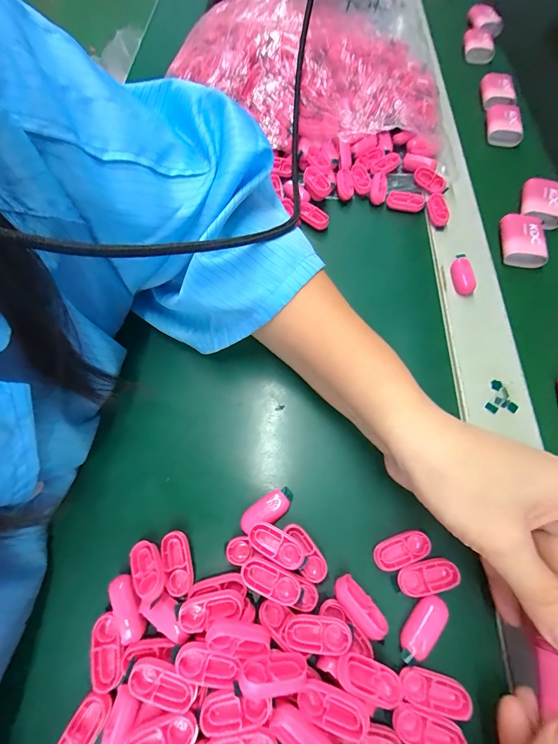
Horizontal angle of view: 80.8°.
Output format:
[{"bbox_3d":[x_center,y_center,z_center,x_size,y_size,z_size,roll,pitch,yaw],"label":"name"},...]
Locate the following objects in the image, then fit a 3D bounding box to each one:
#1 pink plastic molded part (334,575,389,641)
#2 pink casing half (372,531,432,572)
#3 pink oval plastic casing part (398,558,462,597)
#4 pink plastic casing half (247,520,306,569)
[{"bbox_3d":[0.045,0.131,0.183,0.014,0.007,0.034,-38,71,-17],"label":"pink plastic molded part"},{"bbox_3d":[0.073,0.106,0.195,0.034,0.004,0.016,-19,66,-10],"label":"pink casing half"},{"bbox_3d":[0.087,0.119,0.191,0.034,0.006,0.015,-13,65,-7],"label":"pink oval plastic casing part"},{"bbox_3d":[-0.002,0.101,0.193,0.034,0.013,0.016,23,66,10],"label":"pink plastic casing half"}]

